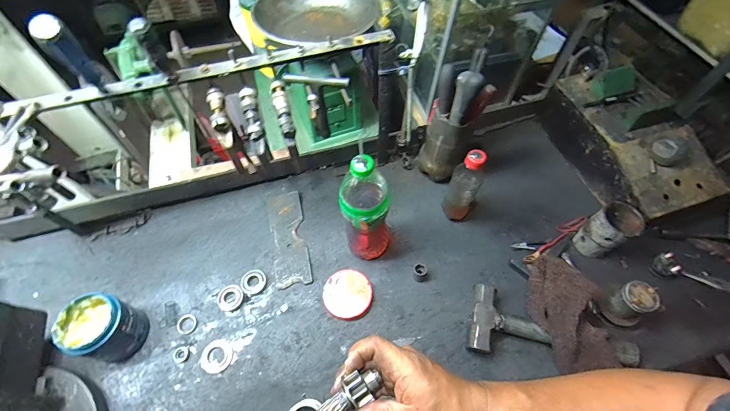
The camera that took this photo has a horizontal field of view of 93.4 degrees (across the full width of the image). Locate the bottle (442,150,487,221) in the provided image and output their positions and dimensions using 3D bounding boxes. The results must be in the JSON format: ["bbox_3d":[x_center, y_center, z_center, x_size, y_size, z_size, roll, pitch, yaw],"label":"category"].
[{"bbox_3d":[0.190,-0.038,0.651,0.058,0.194,0.048,24,63,14],"label":"bottle"}]

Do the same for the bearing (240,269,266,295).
[{"bbox_3d":[-0.212,0.145,0.655,0.045,0.009,0.045,0,60,0],"label":"bearing"}]

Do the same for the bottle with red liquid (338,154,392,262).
[{"bbox_3d":[0.002,0.015,0.579,0.083,0.273,0.069,6,60,4],"label":"bottle with red liquid"}]

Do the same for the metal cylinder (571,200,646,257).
[{"bbox_3d":[0.452,0.047,0.643,0.074,0.098,0.066,-25,62,-14],"label":"metal cylinder"}]

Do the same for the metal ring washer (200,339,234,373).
[{"bbox_3d":[-0.255,0.259,0.591,0.054,0.006,0.051,0,60,0],"label":"metal ring washer"}]

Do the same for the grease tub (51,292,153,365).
[{"bbox_3d":[-0.433,0.204,0.575,0.093,0.101,0.087,0,60,0],"label":"grease tub"}]

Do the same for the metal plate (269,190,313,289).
[{"bbox_3d":[-0.155,0.064,0.704,0.068,0.011,0.202,-11,62,-5],"label":"metal plate"}]

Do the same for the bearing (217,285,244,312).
[{"bbox_3d":[-0.250,0.172,0.640,0.046,0.010,0.046,0,60,0],"label":"bearing"}]

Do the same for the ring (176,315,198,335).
[{"bbox_3d":[-0.319,0.213,0.616,0.032,0.009,0.032,0,60,0],"label":"ring"}]

